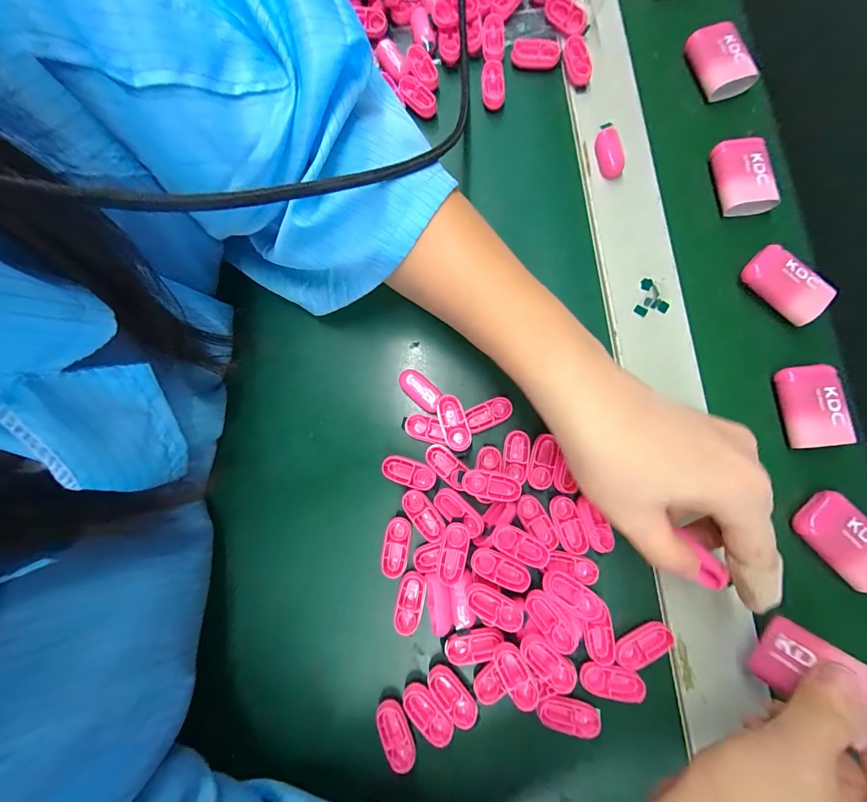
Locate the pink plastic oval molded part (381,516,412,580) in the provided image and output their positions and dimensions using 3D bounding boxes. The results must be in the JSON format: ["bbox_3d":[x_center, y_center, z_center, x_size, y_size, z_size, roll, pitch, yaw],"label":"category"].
[{"bbox_3d":[-0.022,0.089,0.225,0.016,0.004,0.034,9,79,1],"label":"pink plastic oval molded part"}]

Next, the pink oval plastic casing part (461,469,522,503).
[{"bbox_3d":[0.034,0.051,0.223,0.034,0.011,0.016,13,79,2],"label":"pink oval plastic casing part"}]

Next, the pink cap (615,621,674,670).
[{"bbox_3d":[0.119,0.140,0.215,0.033,0.009,0.016,-22,80,-5],"label":"pink cap"}]

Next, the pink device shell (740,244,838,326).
[{"bbox_3d":[0.232,-0.076,0.247,0.052,0.015,0.032,42,81,7],"label":"pink device shell"}]

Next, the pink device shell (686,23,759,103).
[{"bbox_3d":[0.208,-0.249,0.275,0.043,0.017,0.048,-20,80,-5],"label":"pink device shell"}]

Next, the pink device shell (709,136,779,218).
[{"bbox_3d":[0.213,-0.156,0.261,0.036,0.019,0.049,-7,79,-2],"label":"pink device shell"}]

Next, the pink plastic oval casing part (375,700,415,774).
[{"bbox_3d":[-0.021,0.189,0.211,0.016,0.006,0.034,-26,80,-6],"label":"pink plastic oval casing part"}]

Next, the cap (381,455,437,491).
[{"bbox_3d":[-0.015,0.045,0.232,0.034,0.004,0.016,17,79,3],"label":"cap"}]

